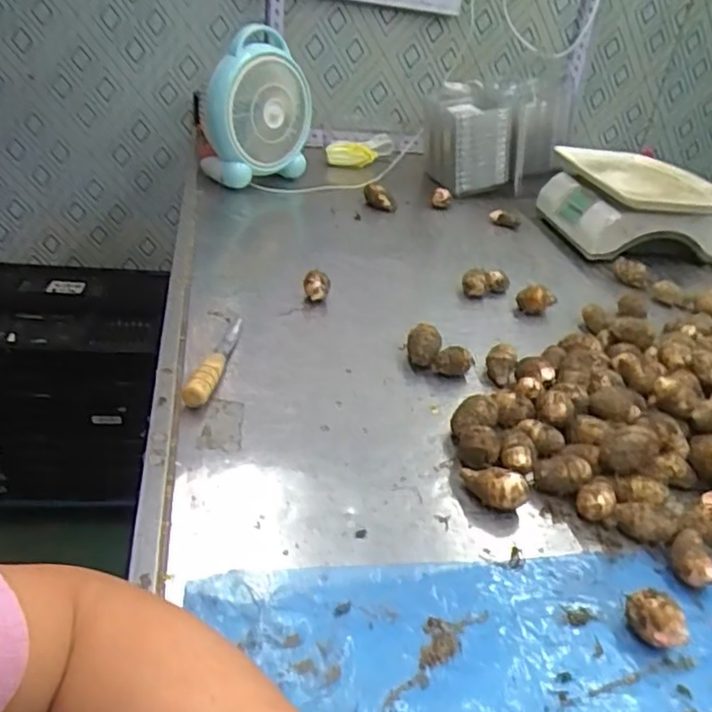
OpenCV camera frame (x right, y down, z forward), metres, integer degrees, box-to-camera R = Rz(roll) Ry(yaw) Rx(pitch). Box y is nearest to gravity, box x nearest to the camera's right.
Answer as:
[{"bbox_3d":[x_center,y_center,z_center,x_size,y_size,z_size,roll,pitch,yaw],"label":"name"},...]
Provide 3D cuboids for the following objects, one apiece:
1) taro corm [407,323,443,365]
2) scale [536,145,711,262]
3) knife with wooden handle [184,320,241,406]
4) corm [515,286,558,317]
[{"bbox_3d":[0.078,-0.008,0.750,0.037,0.042,0.041,11,33,8],"label":"taro corm"},{"bbox_3d":[0.490,-0.263,1.135,0.277,0.115,0.269,1,33,-8],"label":"scale"},{"bbox_3d":[-0.147,-0.004,0.703,0.024,0.031,0.186,8,32,3],"label":"knife with wooden handle"},{"bbox_3d":[0.247,-0.077,0.886,0.053,0.033,0.035,3,33,-5],"label":"corm"}]

